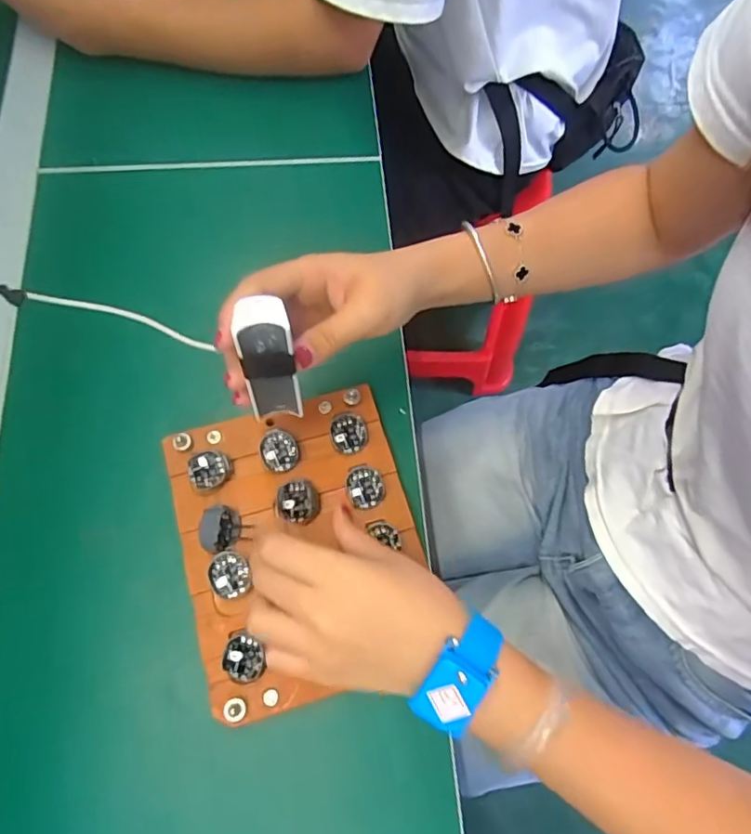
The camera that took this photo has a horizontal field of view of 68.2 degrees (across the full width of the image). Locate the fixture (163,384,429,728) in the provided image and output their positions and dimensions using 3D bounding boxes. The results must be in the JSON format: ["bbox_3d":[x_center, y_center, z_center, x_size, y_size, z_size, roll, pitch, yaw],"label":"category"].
[{"bbox_3d":[-0.049,0.078,0.360,0.149,0.017,0.184,-16,70,-8],"label":"fixture"}]

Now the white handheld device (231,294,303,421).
[{"bbox_3d":[-0.054,-0.028,0.287,0.025,0.065,0.018,-4,44,-4],"label":"white handheld device"}]

